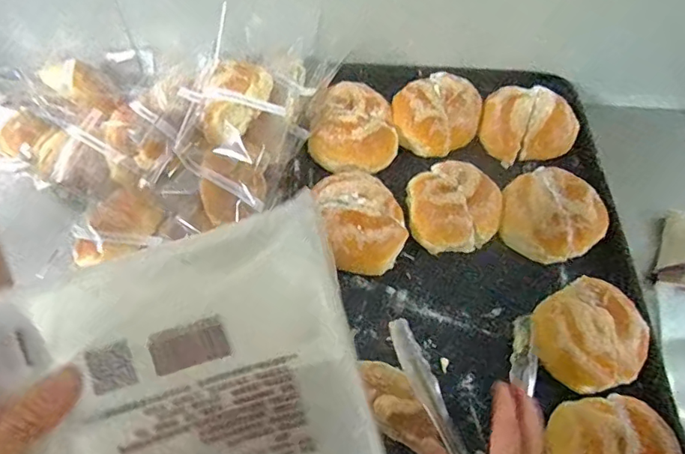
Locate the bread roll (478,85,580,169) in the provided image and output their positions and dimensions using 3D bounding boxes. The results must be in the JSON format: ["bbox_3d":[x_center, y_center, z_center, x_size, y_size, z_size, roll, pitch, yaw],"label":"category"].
[{"bbox_3d":[0.257,-0.145,0.738,0.127,0.052,0.102,-5,62,-7],"label":"bread roll"}]

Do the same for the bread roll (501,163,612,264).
[{"bbox_3d":[0.258,-0.014,0.673,0.114,0.072,0.120,2,61,-3],"label":"bread roll"}]

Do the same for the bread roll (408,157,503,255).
[{"bbox_3d":[0.138,-0.032,0.670,0.116,0.060,0.125,2,61,-3],"label":"bread roll"}]

